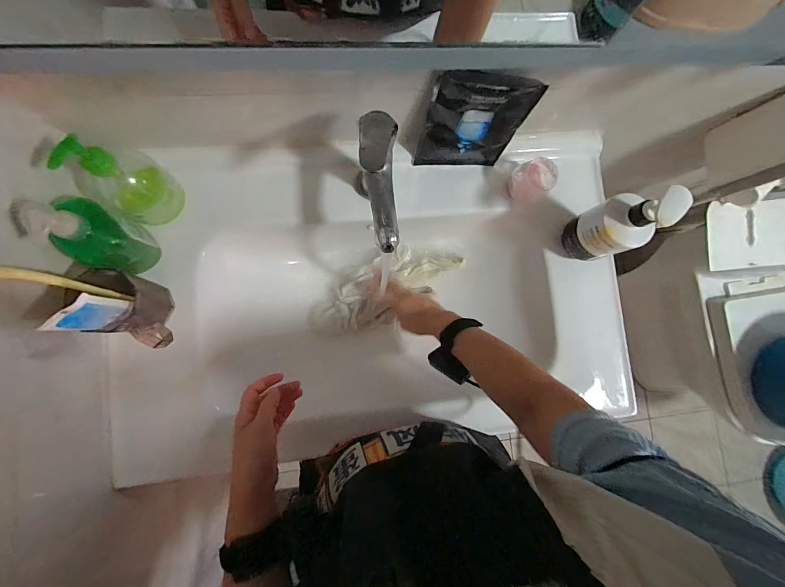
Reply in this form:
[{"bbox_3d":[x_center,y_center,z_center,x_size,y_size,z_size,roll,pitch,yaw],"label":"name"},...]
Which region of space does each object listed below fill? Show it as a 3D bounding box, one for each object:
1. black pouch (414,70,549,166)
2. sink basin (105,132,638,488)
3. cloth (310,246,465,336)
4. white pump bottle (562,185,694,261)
[{"bbox_3d":[0.112,-0.233,0.476,0.134,0.177,0.016,4,78,-6],"label":"black pouch"},{"bbox_3d":[-0.016,0.023,0.594,0.779,0.148,0.464,-2,85,-6],"label":"sink basin"},{"bbox_3d":[-0.014,-0.008,0.660,0.299,0.044,0.115,-26,88,-7],"label":"cloth"},{"bbox_3d":[0.312,-0.094,0.481,0.059,0.191,0.075,-20,87,-7],"label":"white pump bottle"}]

